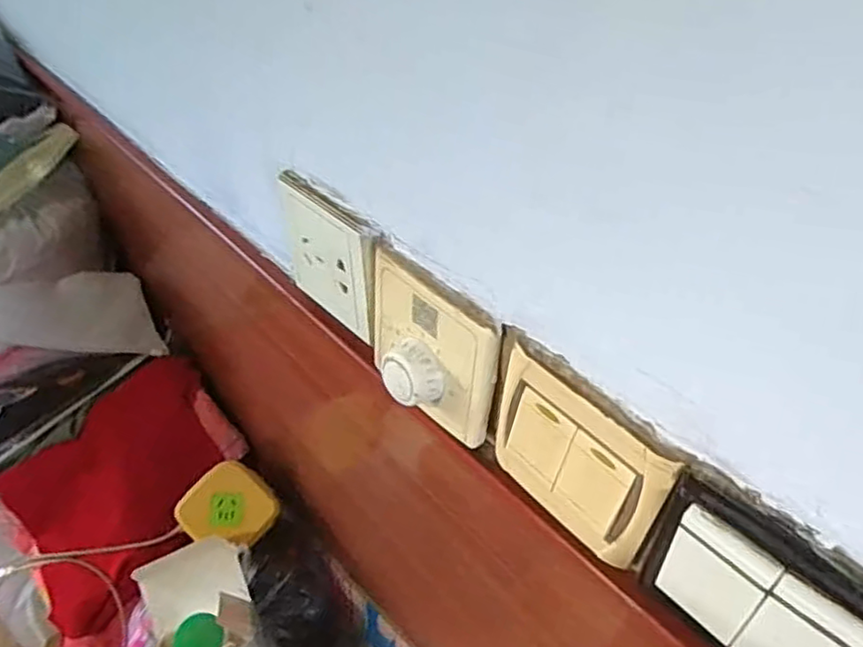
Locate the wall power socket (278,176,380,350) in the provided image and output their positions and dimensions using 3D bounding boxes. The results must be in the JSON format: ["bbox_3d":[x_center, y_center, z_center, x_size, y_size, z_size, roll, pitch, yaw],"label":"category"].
[{"bbox_3d":[-0.059,-0.038,0.371,0.011,0.078,0.086,-31,51,-29],"label":"wall power socket"}]

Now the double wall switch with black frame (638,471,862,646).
[{"bbox_3d":[0.120,0.105,0.233,0.011,0.081,0.083,-34,52,-31],"label":"double wall switch with black frame"}]

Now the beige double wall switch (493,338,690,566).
[{"bbox_3d":[0.060,0.062,0.278,0.010,0.080,0.083,-32,51,-30],"label":"beige double wall switch"}]

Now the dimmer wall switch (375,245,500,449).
[{"bbox_3d":[-0.008,0.017,0.324,0.028,0.079,0.082,-33,52,-30],"label":"dimmer wall switch"}]

